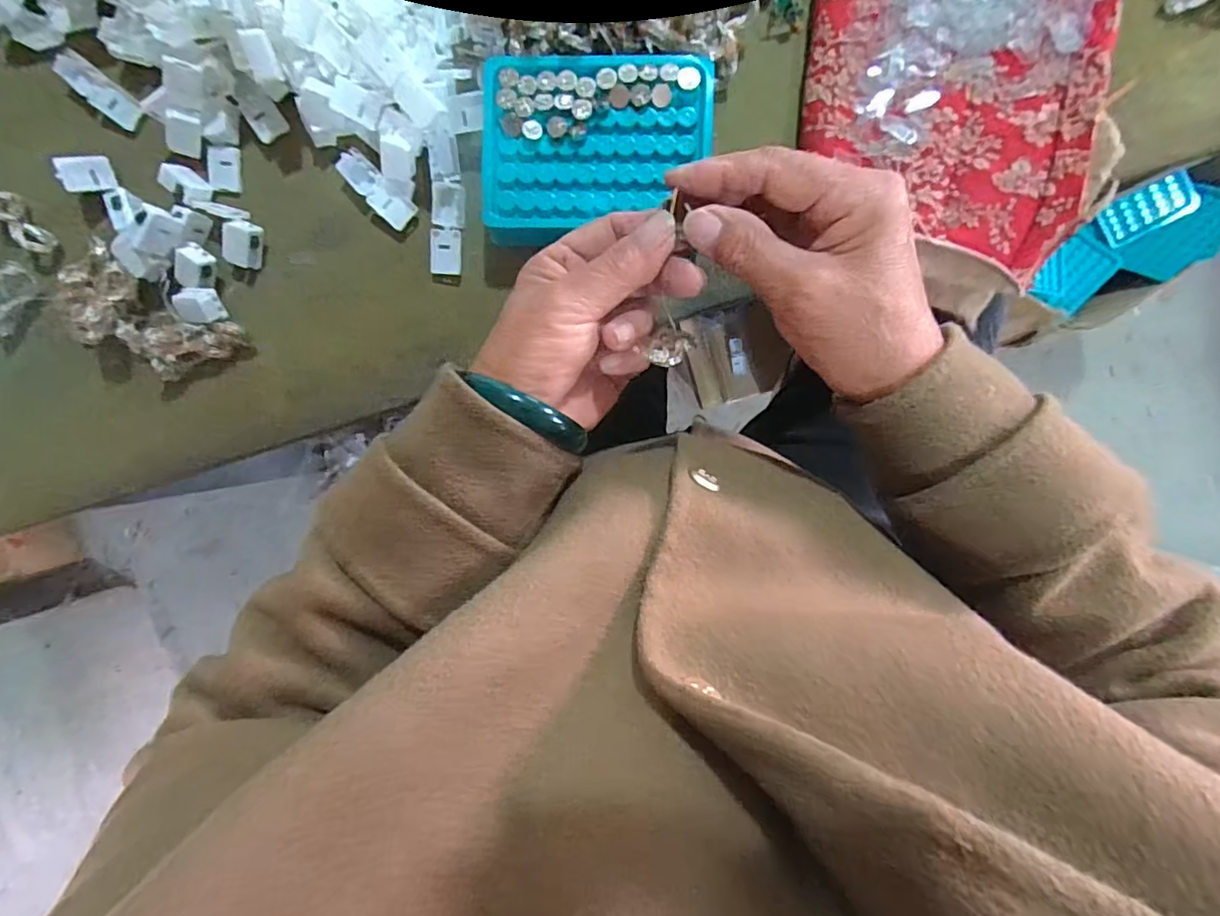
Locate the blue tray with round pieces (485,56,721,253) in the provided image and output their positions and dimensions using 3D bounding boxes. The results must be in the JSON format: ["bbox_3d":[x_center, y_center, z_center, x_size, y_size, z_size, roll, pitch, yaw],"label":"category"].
[{"bbox_3d":[-0.008,-0.177,0.330,0.127,0.036,0.096,4,95,3],"label":"blue tray with round pieces"}]

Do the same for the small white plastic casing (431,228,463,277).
[{"bbox_3d":[-0.104,-0.130,0.353,0.019,0.004,0.028,1,99,-14],"label":"small white plastic casing"}]

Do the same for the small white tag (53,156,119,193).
[{"bbox_3d":[-0.328,-0.178,0.348,0.027,0.004,0.020,-20,107,-39],"label":"small white tag"}]

